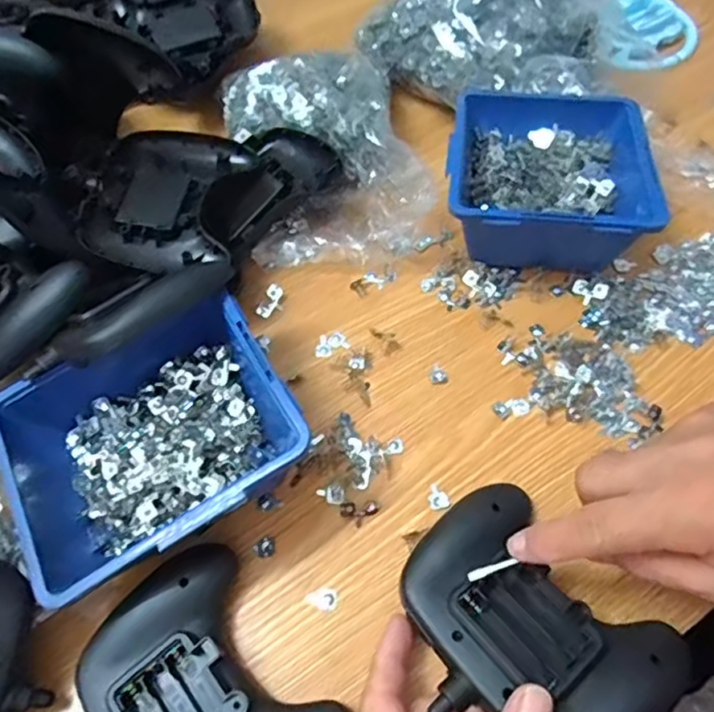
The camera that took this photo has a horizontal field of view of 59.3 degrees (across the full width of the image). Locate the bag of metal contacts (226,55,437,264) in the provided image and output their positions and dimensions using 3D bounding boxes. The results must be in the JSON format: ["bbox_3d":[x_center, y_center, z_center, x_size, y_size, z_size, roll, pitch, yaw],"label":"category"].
[{"bbox_3d":[-0.024,-0.140,0.435,0.120,0.055,0.173,-11,60,-6],"label":"bag of metal contacts"}]

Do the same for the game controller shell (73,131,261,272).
[{"bbox_3d":[-0.119,-0.103,0.394,0.088,0.023,0.117,4,59,3],"label":"game controller shell"}]

